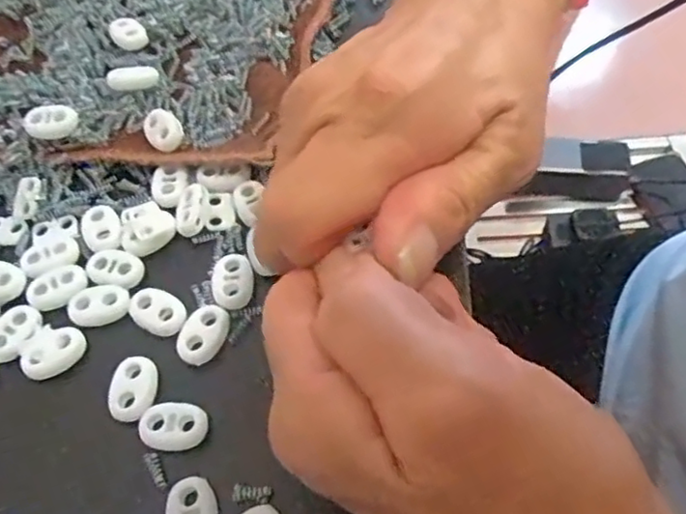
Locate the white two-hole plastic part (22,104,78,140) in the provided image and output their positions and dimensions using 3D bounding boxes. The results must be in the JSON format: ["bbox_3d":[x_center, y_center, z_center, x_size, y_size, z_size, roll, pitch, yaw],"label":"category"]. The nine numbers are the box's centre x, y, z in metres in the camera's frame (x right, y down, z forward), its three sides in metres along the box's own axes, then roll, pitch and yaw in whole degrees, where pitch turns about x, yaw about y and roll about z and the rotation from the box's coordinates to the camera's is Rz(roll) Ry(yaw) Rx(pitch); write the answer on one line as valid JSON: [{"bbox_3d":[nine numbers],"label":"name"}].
[{"bbox_3d":[-0.128,-0.058,0.281,0.023,0.011,0.011,-15,58,-4],"label":"white two-hole plastic part"}]

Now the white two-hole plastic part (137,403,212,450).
[{"bbox_3d":[-0.057,0.056,0.211,0.023,0.004,0.015,1,59,6],"label":"white two-hole plastic part"}]

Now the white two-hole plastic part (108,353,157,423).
[{"bbox_3d":[-0.072,0.045,0.220,0.015,0.004,0.023,-2,58,4],"label":"white two-hole plastic part"}]

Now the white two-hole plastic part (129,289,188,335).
[{"bbox_3d":[-0.068,0.020,0.235,0.023,0.004,0.014,18,62,16],"label":"white two-hole plastic part"}]

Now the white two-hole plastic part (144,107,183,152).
[{"bbox_3d":[-0.078,-0.055,0.276,0.015,0.006,0.021,-31,61,-13],"label":"white two-hole plastic part"}]

